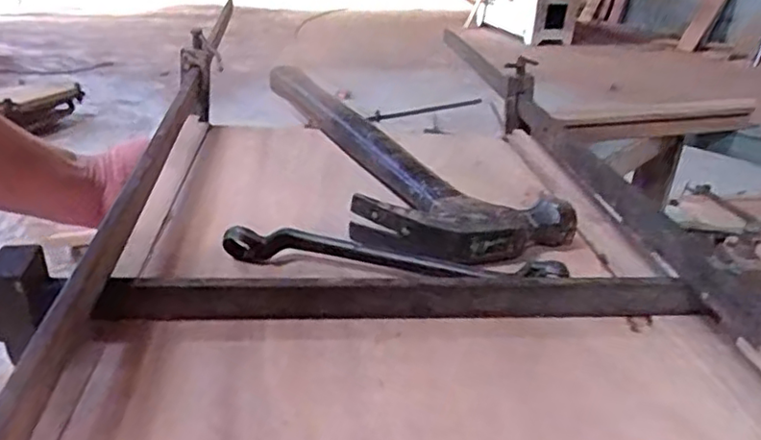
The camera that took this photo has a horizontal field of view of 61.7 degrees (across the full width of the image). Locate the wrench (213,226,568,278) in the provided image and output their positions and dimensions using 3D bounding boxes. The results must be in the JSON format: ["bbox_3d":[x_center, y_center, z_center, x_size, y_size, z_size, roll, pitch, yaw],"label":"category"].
[{"bbox_3d":[0.006,0.020,0.364,0.191,0.021,0.015,5,26,3],"label":"wrench"}]

